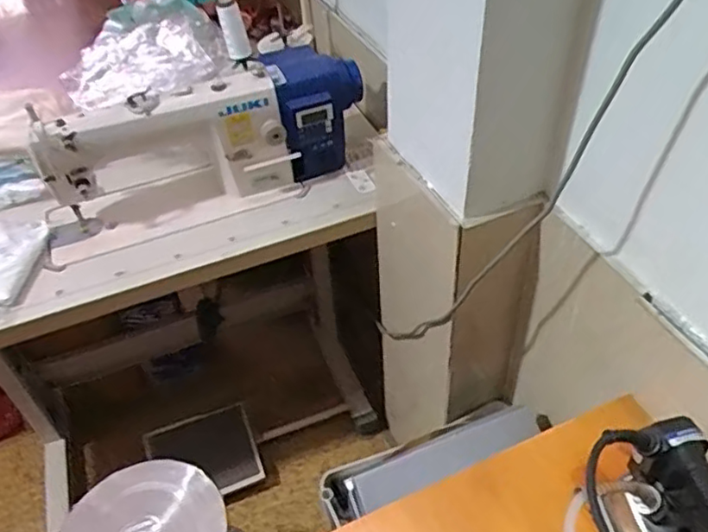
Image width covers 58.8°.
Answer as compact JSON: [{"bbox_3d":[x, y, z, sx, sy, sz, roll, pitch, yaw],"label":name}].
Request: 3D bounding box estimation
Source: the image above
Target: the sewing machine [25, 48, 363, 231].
[{"bbox_3d":[-0.270,-0.241,1.144,0.552,0.217,0.226,-28,49,-20],"label":"sewing machine"}]

